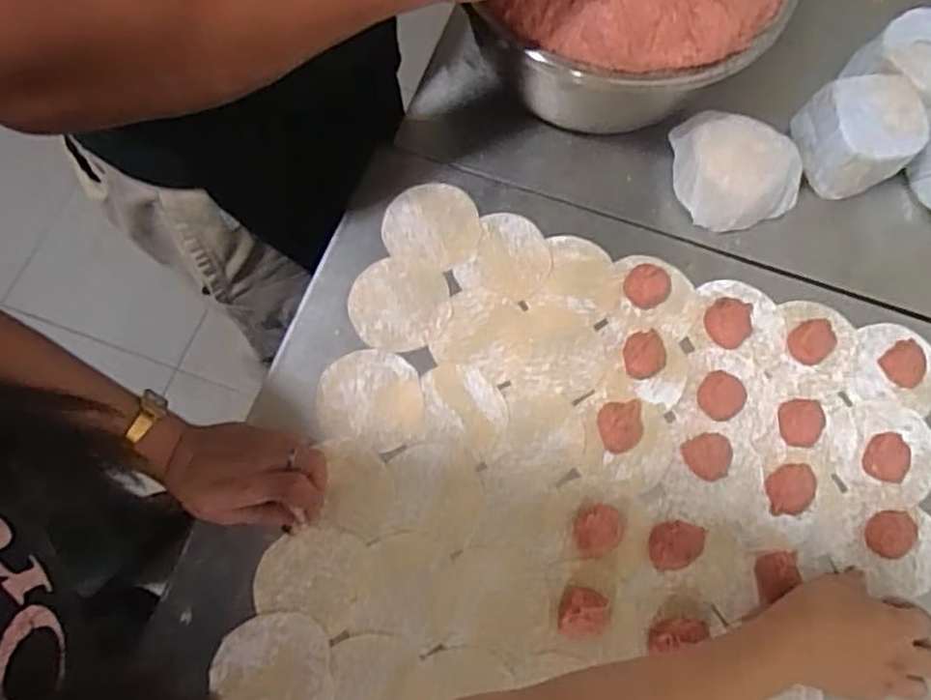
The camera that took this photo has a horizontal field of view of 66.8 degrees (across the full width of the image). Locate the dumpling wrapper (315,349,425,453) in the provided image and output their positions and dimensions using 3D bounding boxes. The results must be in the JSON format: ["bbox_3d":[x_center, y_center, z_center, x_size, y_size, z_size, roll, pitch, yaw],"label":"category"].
[{"bbox_3d":[-0.075,0.038,0.561,0.083,0.004,0.077,13,70,3],"label":"dumpling wrapper"}]

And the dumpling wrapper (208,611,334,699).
[{"bbox_3d":[-0.135,0.230,0.497,0.081,0.007,0.080,0,70,-1],"label":"dumpling wrapper"}]

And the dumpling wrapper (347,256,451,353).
[{"bbox_3d":[-0.055,-0.039,0.587,0.082,0.004,0.082,0,70,-1],"label":"dumpling wrapper"}]

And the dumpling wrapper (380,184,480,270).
[{"bbox_3d":[-0.028,-0.110,0.613,0.081,0.004,0.078,17,71,4],"label":"dumpling wrapper"}]

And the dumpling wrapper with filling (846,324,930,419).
[{"bbox_3d":[0.355,0.015,0.576,0.069,0.010,0.071,16,71,4],"label":"dumpling wrapper with filling"}]

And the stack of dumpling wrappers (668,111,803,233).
[{"bbox_3d":[0.236,-0.158,0.615,0.101,0.054,0.092,-4,70,-3],"label":"stack of dumpling wrappers"}]

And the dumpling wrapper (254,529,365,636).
[{"bbox_3d":[-0.112,0.164,0.515,0.073,0.004,0.068,17,71,5],"label":"dumpling wrapper"}]

